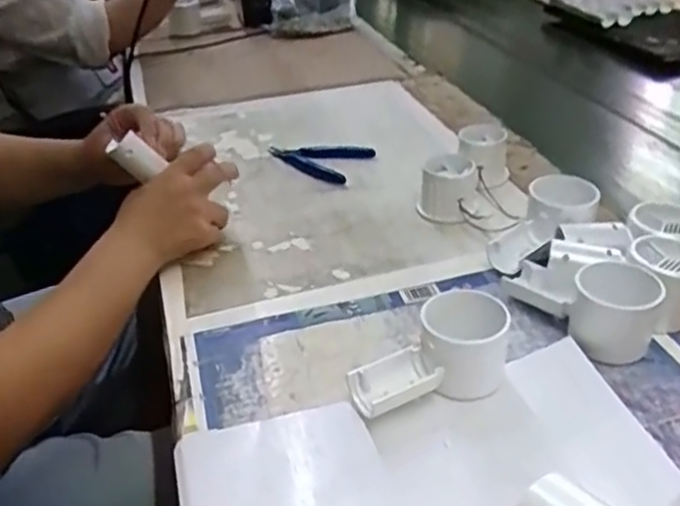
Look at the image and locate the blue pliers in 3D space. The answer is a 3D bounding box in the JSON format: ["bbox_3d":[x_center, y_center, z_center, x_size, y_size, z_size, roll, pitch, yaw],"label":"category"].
[{"bbox_3d":[-0.025,-0.110,0.778,0.111,0.011,0.082,14,37,23],"label":"blue pliers"}]

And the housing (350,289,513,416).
[{"bbox_3d":[0.059,0.070,0.455,0.110,0.055,0.054,-11,35,-13],"label":"housing"}]

